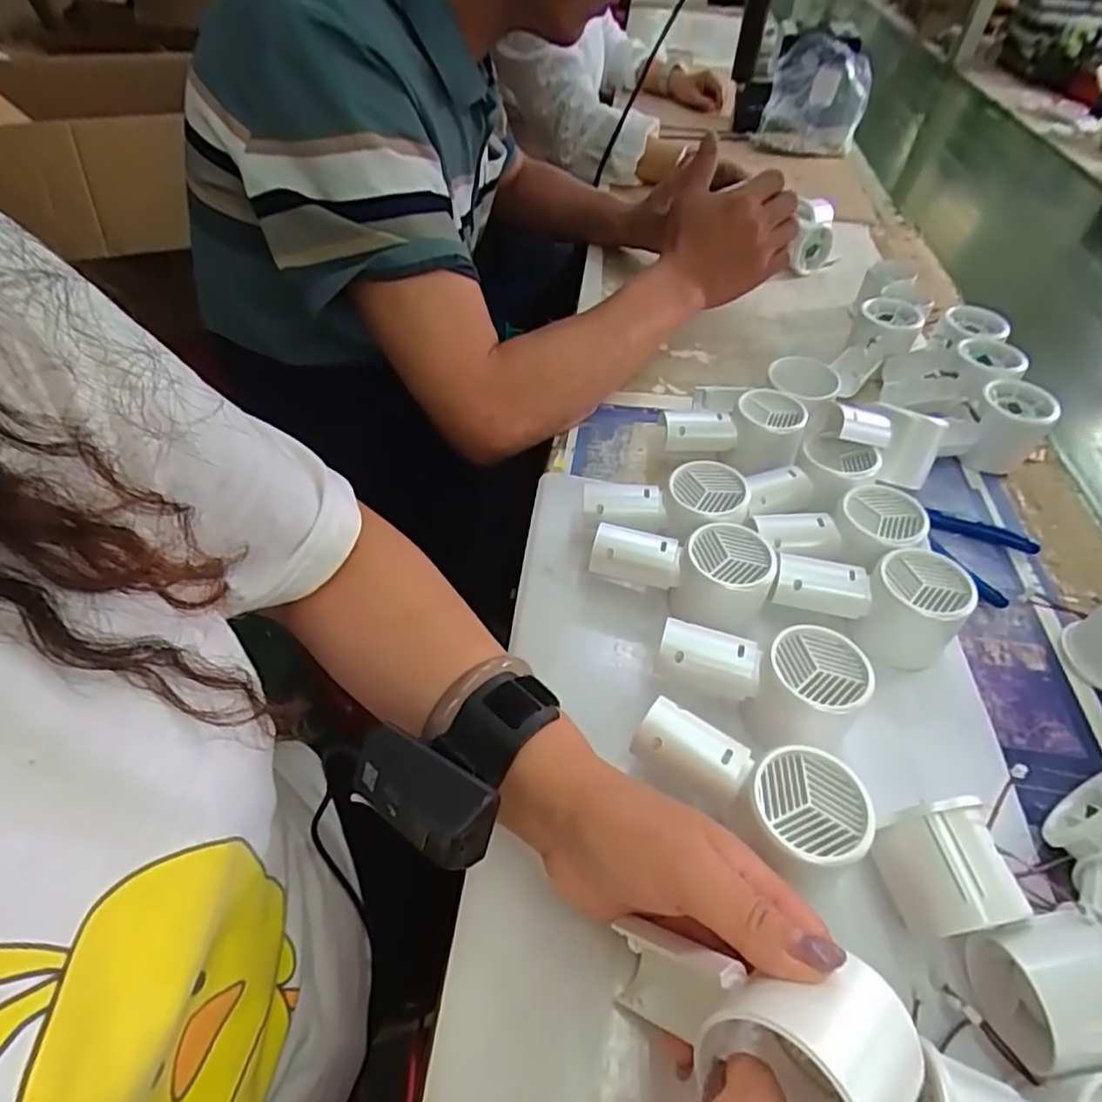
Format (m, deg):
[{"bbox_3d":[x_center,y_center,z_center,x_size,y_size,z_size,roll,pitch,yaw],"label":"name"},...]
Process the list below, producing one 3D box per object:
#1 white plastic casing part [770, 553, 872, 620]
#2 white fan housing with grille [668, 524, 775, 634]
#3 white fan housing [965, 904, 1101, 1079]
[{"bbox_3d":[0.175,0.021,0.416,0.058,0.022,0.030,15,48,10],"label":"white plastic casing part"},{"bbox_3d":[0.112,0.017,0.417,0.058,0.058,0.045,17,49,12],"label":"white fan housing with grille"},{"bbox_3d":[0.219,0.186,0.272,0.053,0.046,0.053,-3,48,-6],"label":"white fan housing"}]

